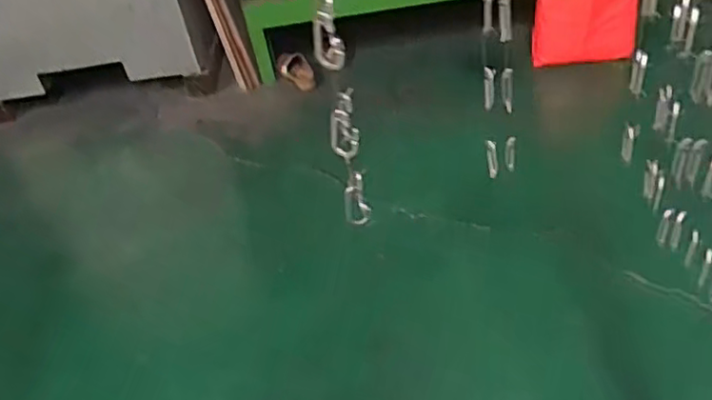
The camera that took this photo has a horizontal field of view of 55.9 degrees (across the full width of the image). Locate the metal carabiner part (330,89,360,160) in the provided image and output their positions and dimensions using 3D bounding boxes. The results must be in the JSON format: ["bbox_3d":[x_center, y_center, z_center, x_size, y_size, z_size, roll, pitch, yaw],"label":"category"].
[{"bbox_3d":[-0.008,-0.048,0.436,0.017,0.047,0.007,-15,42,-4],"label":"metal carabiner part"}]

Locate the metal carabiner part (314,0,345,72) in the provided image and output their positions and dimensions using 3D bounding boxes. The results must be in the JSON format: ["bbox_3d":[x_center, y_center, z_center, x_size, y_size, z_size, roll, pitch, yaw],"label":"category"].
[{"bbox_3d":[-0.017,-0.096,0.393,0.016,0.041,0.009,-10,42,1],"label":"metal carabiner part"}]

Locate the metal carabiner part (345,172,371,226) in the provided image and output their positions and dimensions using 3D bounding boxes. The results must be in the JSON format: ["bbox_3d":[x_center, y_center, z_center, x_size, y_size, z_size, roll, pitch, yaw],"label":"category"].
[{"bbox_3d":[0.000,0.001,0.481,0.021,0.043,0.006,-35,47,-25],"label":"metal carabiner part"}]

